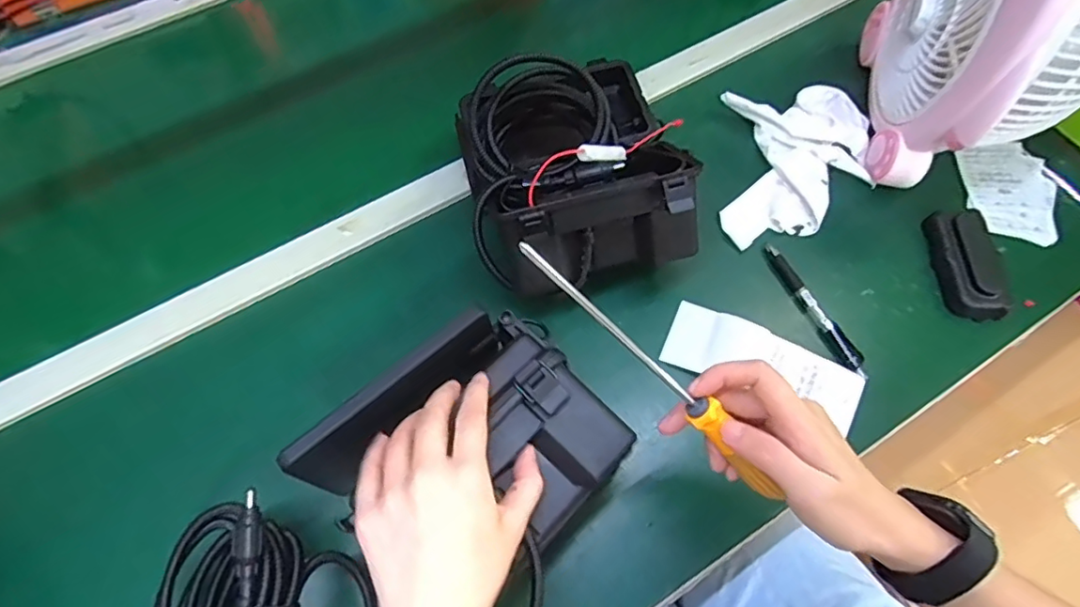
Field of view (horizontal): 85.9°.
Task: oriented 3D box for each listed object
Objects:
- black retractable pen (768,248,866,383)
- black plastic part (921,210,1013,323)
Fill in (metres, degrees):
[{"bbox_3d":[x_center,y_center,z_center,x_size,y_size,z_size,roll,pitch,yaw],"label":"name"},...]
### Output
[{"bbox_3d":[0.247,0.004,0.524,0.015,0.007,0.141,-24,66,-9],"label":"black retractable pen"},{"bbox_3d":[0.391,-0.037,0.525,0.054,0.025,0.103,1,64,3],"label":"black plastic part"}]

